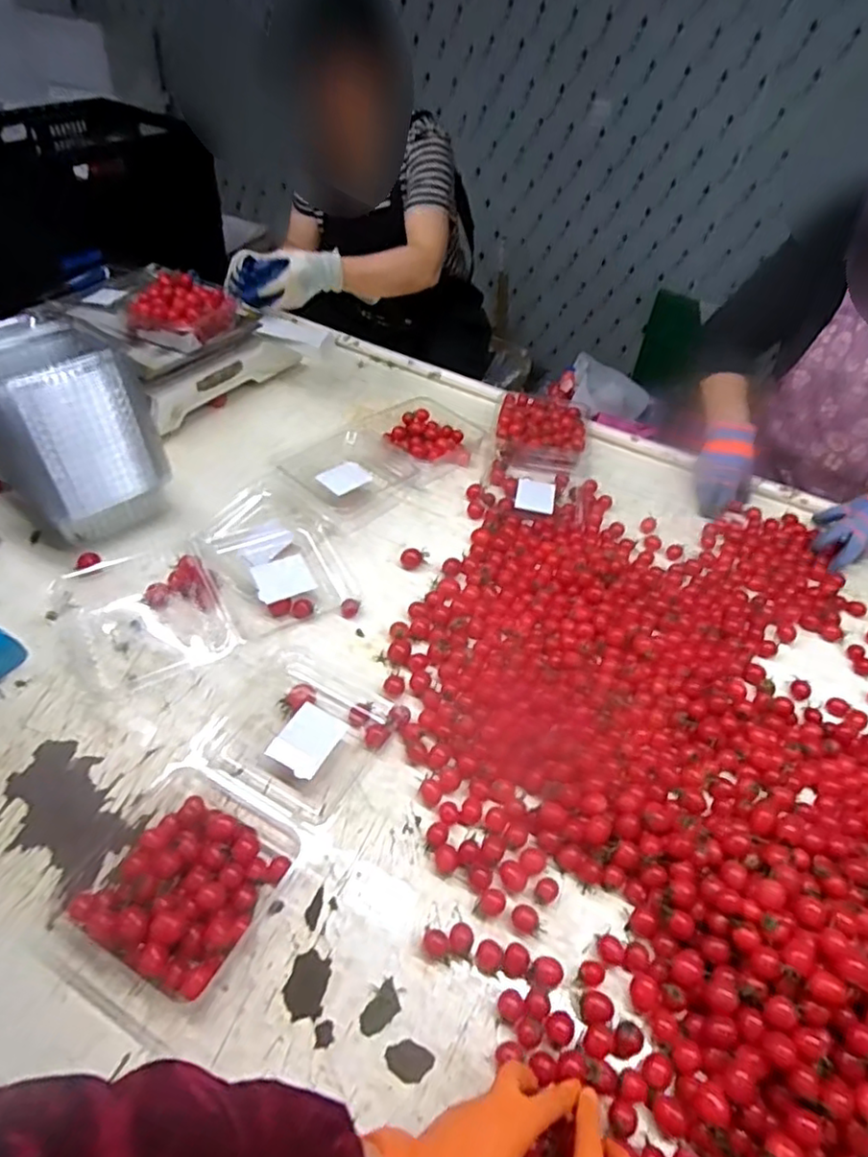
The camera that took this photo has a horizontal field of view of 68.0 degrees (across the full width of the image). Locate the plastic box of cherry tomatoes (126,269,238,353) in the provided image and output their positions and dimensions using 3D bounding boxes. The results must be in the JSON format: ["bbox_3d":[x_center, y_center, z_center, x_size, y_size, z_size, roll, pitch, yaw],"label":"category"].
[{"bbox_3d":[-0.431,-0.466,1.110,0.116,0.074,0.162,22,48,15],"label":"plastic box of cherry tomatoes"}]

